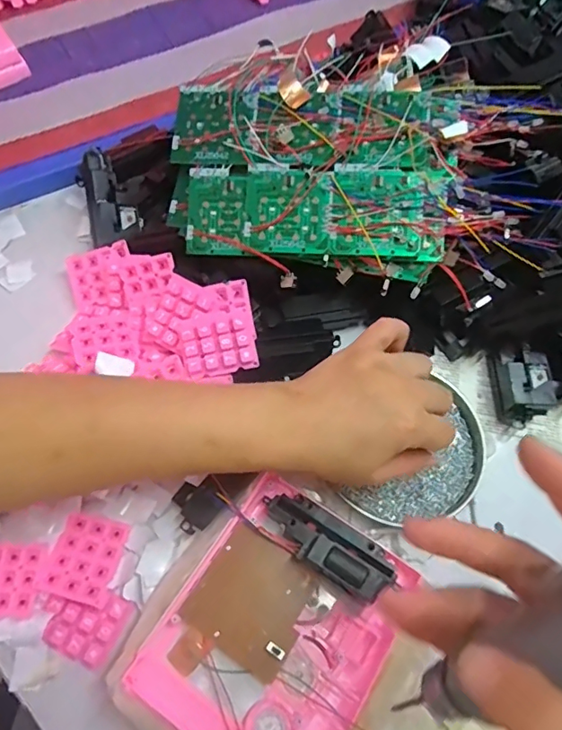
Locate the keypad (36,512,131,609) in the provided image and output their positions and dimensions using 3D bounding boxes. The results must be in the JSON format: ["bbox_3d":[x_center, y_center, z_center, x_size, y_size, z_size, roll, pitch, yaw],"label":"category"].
[{"bbox_3d":[-0.144,0.141,0.377,0.050,0.010,0.057,12,65,3],"label":"keypad"}]

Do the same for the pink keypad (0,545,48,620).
[{"bbox_3d":[-0.203,0.154,0.368,0.059,0.008,0.048,3,65,-2],"label":"pink keypad"}]

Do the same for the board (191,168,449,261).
[{"bbox_3d":[0.023,-0.125,0.434,0.216,0.016,0.078,4,93,13],"label":"board"}]

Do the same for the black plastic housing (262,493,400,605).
[{"bbox_3d":[0.030,0.119,0.347,0.096,0.019,0.035,33,67,27],"label":"black plastic housing"}]

